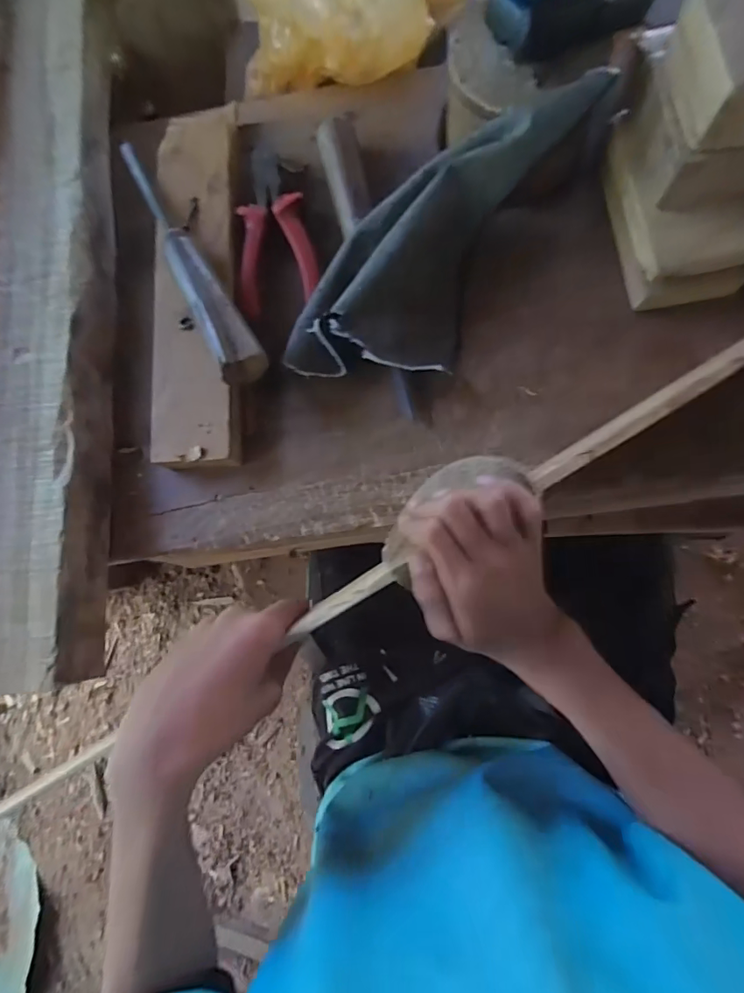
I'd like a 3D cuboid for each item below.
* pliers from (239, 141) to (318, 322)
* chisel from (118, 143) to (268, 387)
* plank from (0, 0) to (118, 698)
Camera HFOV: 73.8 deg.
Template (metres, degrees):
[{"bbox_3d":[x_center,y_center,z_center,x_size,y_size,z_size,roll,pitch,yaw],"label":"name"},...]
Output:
[{"bbox_3d":[-0.079,-0.209,0.381,0.057,0.015,0.145,-13,80,3],"label":"pliers"},{"bbox_3d":[-0.130,-0.176,0.352,0.030,0.033,0.221,-27,80,0],"label":"chisel"},{"bbox_3d":[-0.251,-0.181,0.376,0.094,0.039,0.626,-5,81,4],"label":"plank"}]

